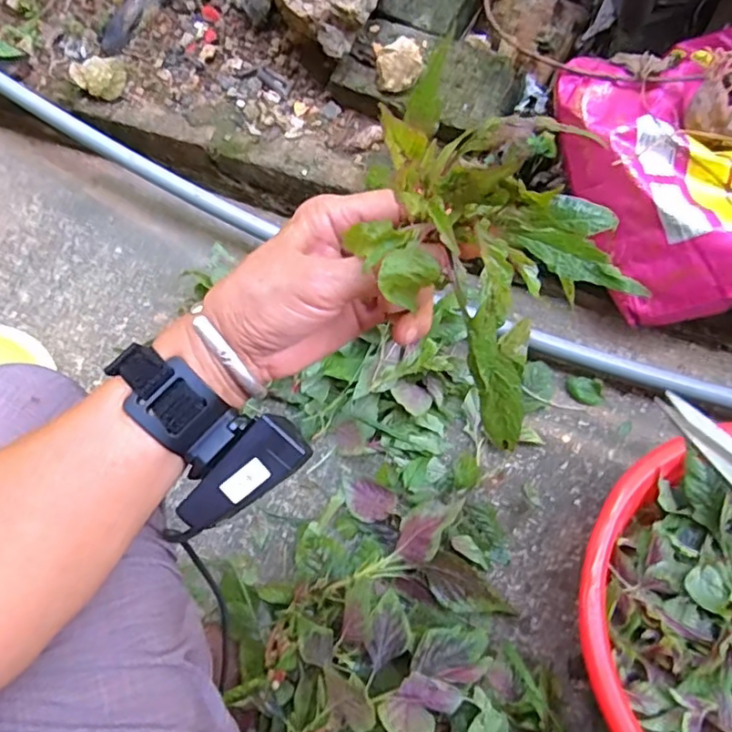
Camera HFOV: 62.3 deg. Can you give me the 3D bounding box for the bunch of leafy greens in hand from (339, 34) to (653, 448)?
[{"bbox_3d":[0.055,-0.050,0.268,0.109,0.105,0.082,40,72,20],"label":"bunch of leafy greens in hand"}]

